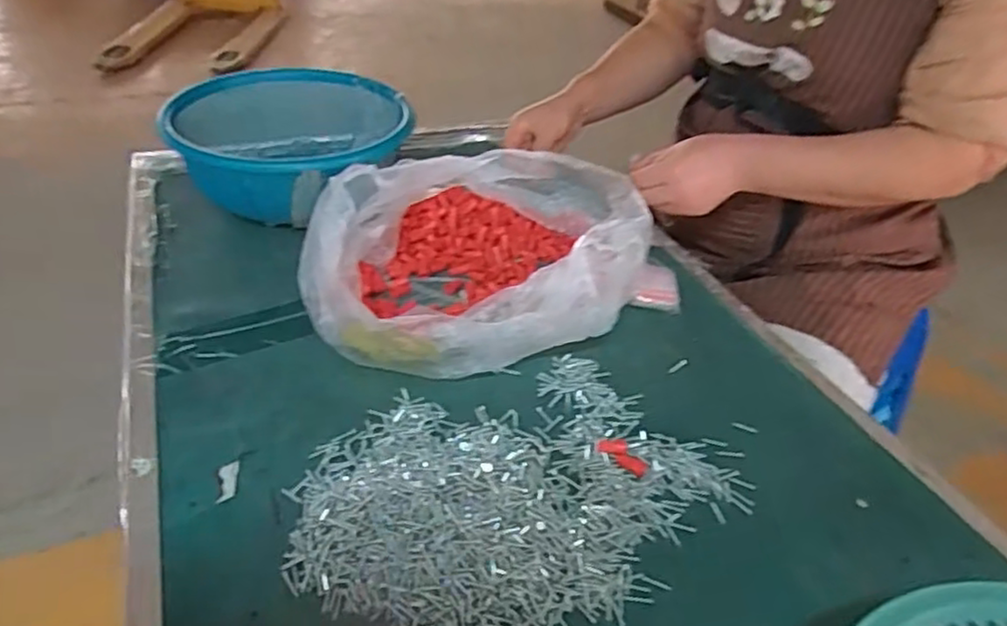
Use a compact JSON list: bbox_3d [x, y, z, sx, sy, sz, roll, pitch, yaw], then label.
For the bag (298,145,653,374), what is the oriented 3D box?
[{"bbox_3d":[-0.019,-0.068,0.732,0.352,0.089,0.323,2,36,-2],"label":"bag"}]

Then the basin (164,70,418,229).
[{"bbox_3d":[-0.268,-0.210,0.894,0.275,0.122,0.326,-8,37,-15],"label":"basin"}]

